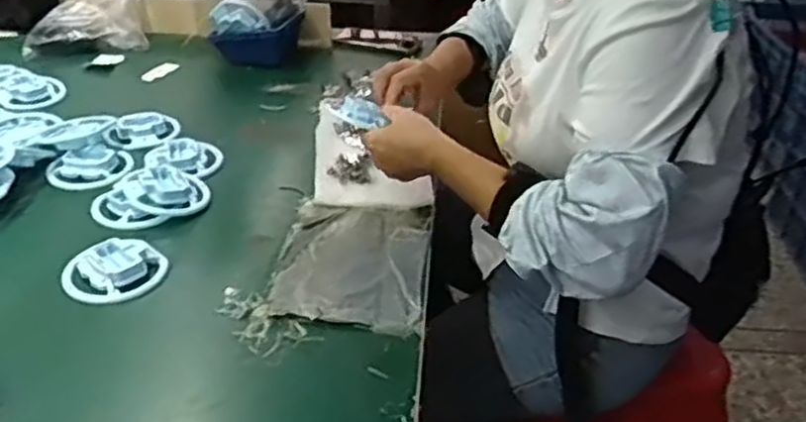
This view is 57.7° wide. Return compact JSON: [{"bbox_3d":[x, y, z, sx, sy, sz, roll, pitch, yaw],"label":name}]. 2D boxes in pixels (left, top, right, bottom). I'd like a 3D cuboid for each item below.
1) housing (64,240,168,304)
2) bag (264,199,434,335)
[{"bbox_3d":[-0.298,0.062,0.758,0.099,0.026,0.085,-13,35,-22],"label":"housing"},{"bbox_3d":[-0.053,0.051,0.798,0.156,0.009,0.225,4,32,4],"label":"bag"}]

